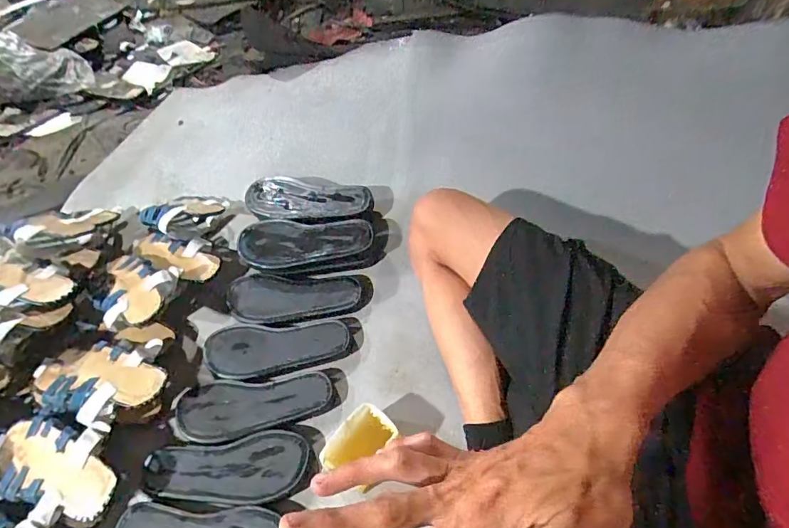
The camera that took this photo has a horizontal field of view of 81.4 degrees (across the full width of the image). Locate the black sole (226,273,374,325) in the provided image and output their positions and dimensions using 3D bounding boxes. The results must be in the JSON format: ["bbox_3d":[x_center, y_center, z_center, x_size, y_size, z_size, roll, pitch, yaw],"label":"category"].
[{"bbox_3d":[-0.165,0.059,0.780,0.245,0.017,0.087,-1,57,6],"label":"black sole"}]

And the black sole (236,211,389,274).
[{"bbox_3d":[-0.146,-0.033,0.817,0.263,0.049,0.106,-3,57,5],"label":"black sole"}]

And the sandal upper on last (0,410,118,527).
[{"bbox_3d":[-0.466,0.283,0.635,0.225,0.060,0.111,13,60,15],"label":"sandal upper on last"}]

